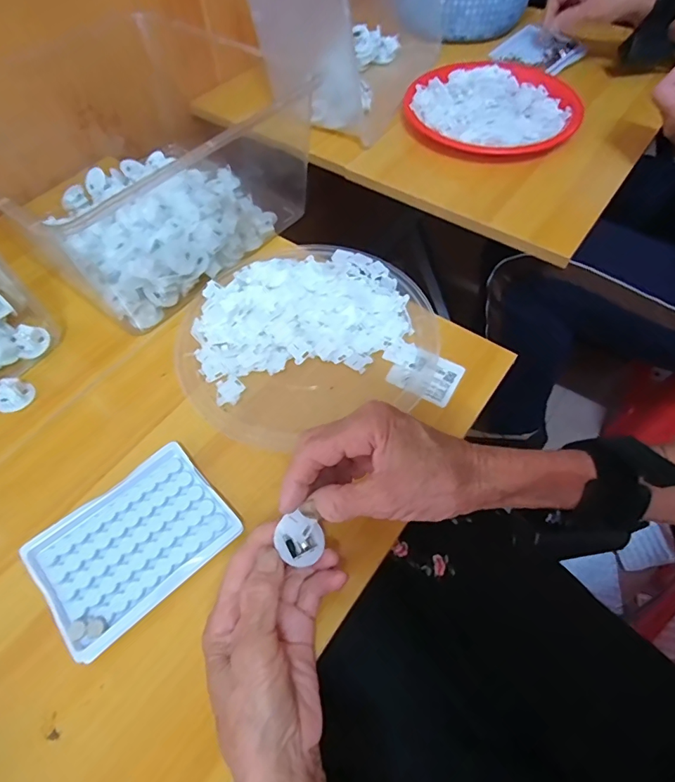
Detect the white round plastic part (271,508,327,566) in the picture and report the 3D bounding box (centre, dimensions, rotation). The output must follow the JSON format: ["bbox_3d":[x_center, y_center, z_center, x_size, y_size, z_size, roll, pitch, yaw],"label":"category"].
[{"bbox_3d":[-0.025,0.093,0.295,0.032,0.008,0.026,43,53,-9],"label":"white round plastic part"}]

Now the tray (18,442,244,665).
[{"bbox_3d":[-0.147,0.108,0.338,0.127,0.016,0.097,-38,71,-21],"label":"tray"}]

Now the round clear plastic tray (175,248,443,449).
[{"bbox_3d":[-0.028,-0.056,0.447,0.236,0.029,0.204,-20,65,-14],"label":"round clear plastic tray"}]

